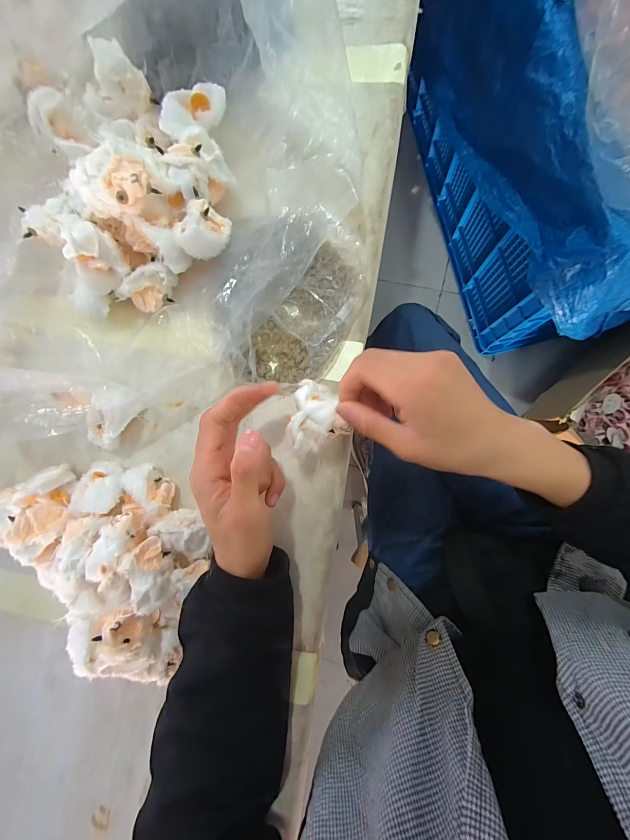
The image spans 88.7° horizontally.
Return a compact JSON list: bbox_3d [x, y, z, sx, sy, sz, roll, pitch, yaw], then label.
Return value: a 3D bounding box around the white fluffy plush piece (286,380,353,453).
[{"bbox_3d":[-0.003,-0.004,0.272,0.049,0.020,0.053,-23,85,4],"label":"white fluffy plush piece"}]

